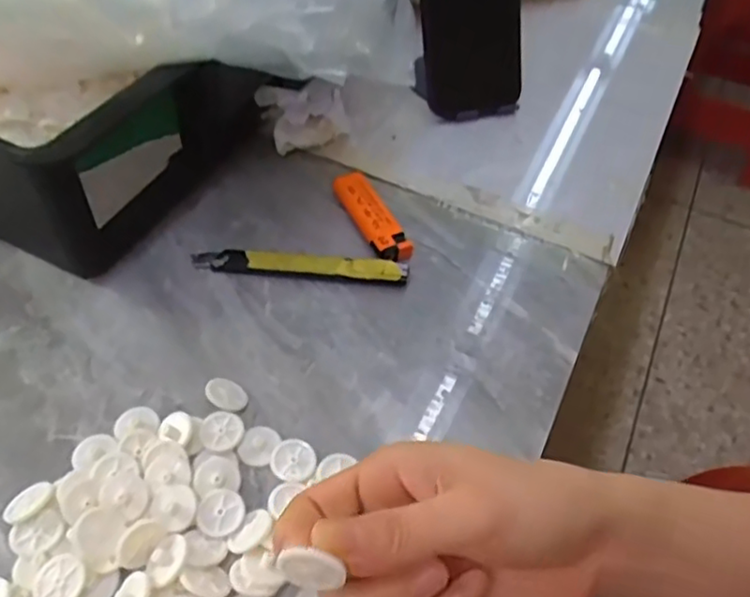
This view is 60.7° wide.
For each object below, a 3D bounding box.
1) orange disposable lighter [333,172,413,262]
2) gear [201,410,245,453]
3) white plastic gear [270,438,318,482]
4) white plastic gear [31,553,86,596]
[{"bbox_3d":[-0.002,-0.056,0.433,0.024,0.013,0.084,-18,53,-19],"label":"orange disposable lighter"},{"bbox_3d":[-0.077,0.067,0.323,0.020,0.004,0.023,-25,56,-24],"label":"gear"},{"bbox_3d":[-0.040,0.081,0.317,0.022,0.008,0.022,2,49,-3],"label":"white plastic gear"},{"bbox_3d":[-0.133,0.119,0.269,0.022,0.005,0.021,2,49,-3],"label":"white plastic gear"}]

